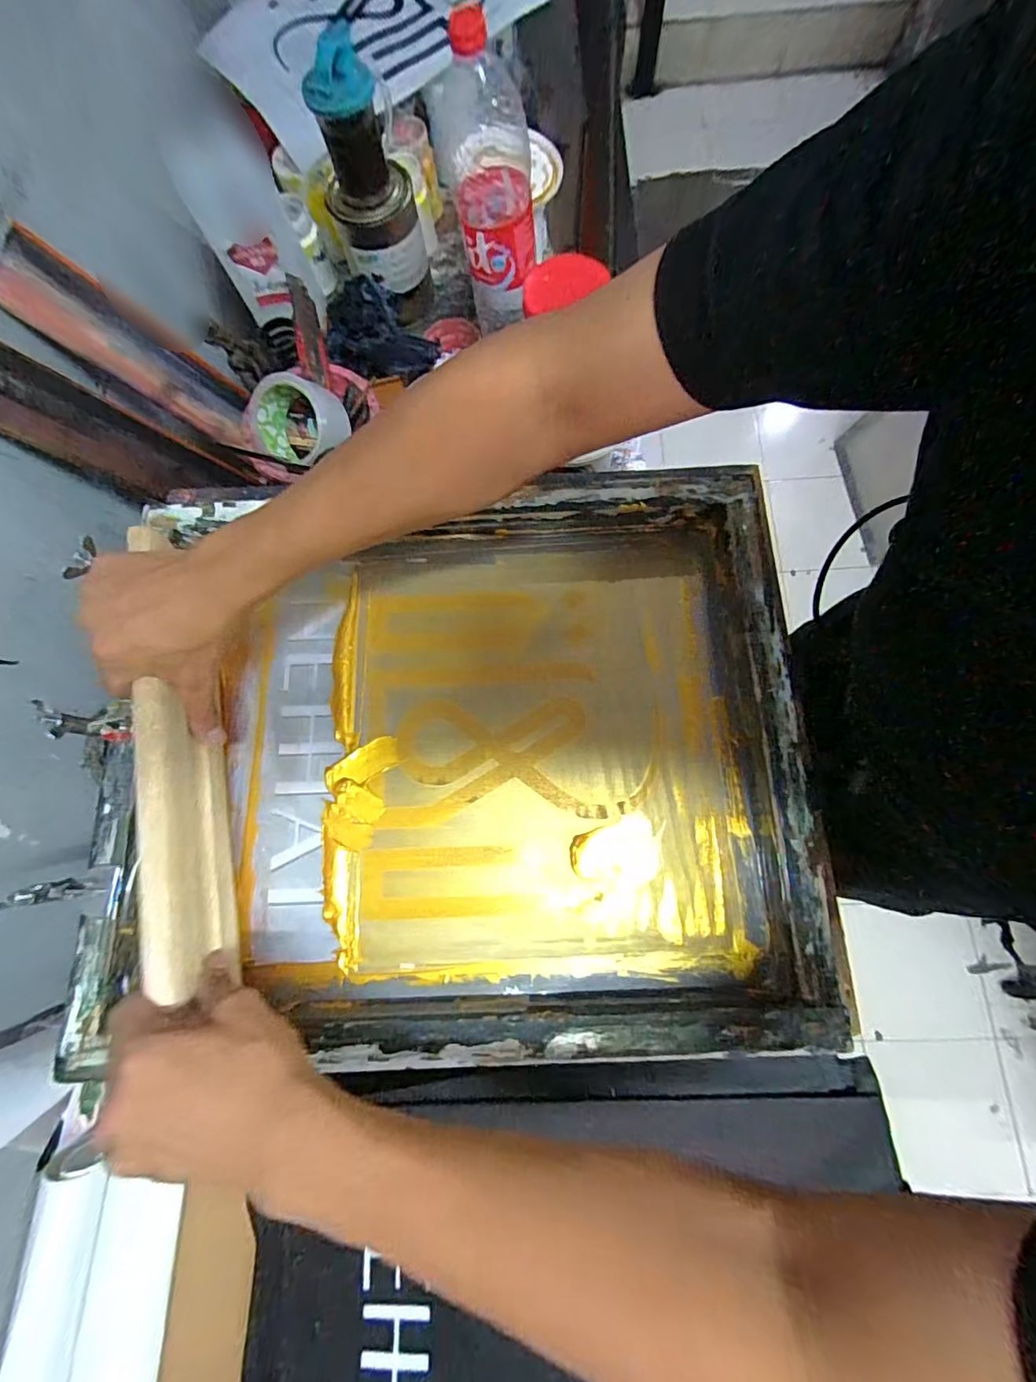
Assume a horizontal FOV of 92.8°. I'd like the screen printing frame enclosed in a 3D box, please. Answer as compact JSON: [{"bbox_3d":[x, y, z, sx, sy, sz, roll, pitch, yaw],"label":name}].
[{"bbox_3d":[-0.058,0.032,0.416,0.576,0.051,0.477,-3,77,1],"label":"screen printing frame"}]

